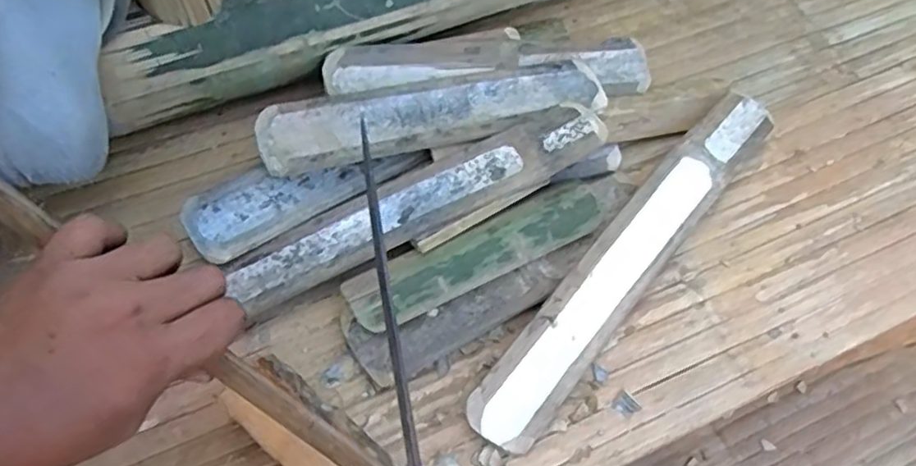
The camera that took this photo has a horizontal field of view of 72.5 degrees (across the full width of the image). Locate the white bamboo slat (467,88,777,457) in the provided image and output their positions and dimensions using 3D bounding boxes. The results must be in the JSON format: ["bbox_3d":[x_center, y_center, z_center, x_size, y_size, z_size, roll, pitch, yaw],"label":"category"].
[{"bbox_3d":[0.153,0.017,0.540,0.064,0.018,0.401,44,71,1],"label":"white bamboo slat"}]

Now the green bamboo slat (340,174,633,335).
[{"bbox_3d":[0.034,0.005,0.518,0.263,0.019,0.049,-25,69,-15],"label":"green bamboo slat"}]

